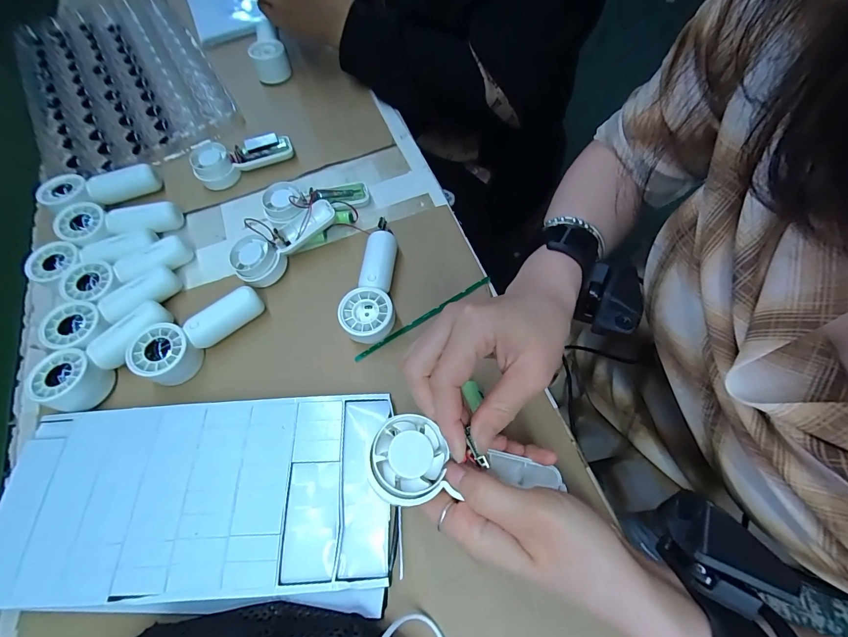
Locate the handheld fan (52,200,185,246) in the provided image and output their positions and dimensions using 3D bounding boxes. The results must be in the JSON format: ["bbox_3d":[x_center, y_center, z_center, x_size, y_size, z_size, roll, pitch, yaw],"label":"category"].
[{"bbox_3d":[-0.321,-0.098,0.387,0.112,0.029,0.046,-9,65,-2],"label":"handheld fan"}]

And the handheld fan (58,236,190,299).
[{"bbox_3d":[-0.292,-0.044,0.364,0.110,0.024,0.048,-26,67,-9],"label":"handheld fan"}]

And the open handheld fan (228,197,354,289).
[{"bbox_3d":[-0.135,-0.081,0.371,0.121,0.032,0.044,-41,70,-15],"label":"open handheld fan"}]

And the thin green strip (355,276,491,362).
[{"bbox_3d":[0.001,-0.001,0.341,0.145,0.005,0.007,-32,68,-12],"label":"thin green strip"}]

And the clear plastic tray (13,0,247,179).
[{"bbox_3d":[-0.431,-0.342,0.515,0.230,0.017,0.396,-31,68,-11],"label":"clear plastic tray"}]

